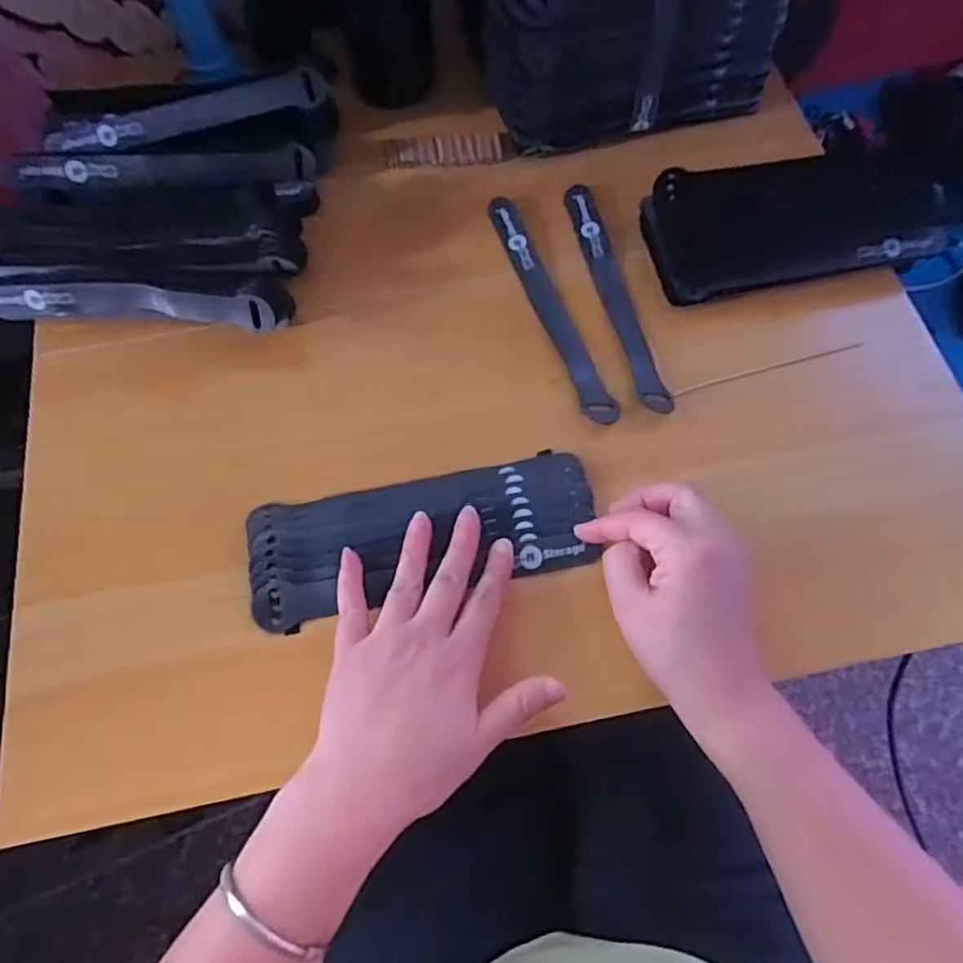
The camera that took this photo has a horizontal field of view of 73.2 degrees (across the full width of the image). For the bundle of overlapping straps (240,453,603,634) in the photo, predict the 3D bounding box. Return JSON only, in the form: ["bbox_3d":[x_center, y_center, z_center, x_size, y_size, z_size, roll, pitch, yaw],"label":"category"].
[{"bbox_3d":[-0.033,0.031,0.383,0.200,0.014,0.075,-12,68,-5],"label":"bundle of overlapping straps"}]

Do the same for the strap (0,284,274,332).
[{"bbox_3d":[-0.232,-0.114,0.420,0.196,0.029,0.020,5,67,2],"label":"strap"}]

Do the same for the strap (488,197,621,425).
[{"bbox_3d":[0.045,-0.125,0.447,0.022,0.015,0.202,-18,68,-7],"label":"strap"}]

